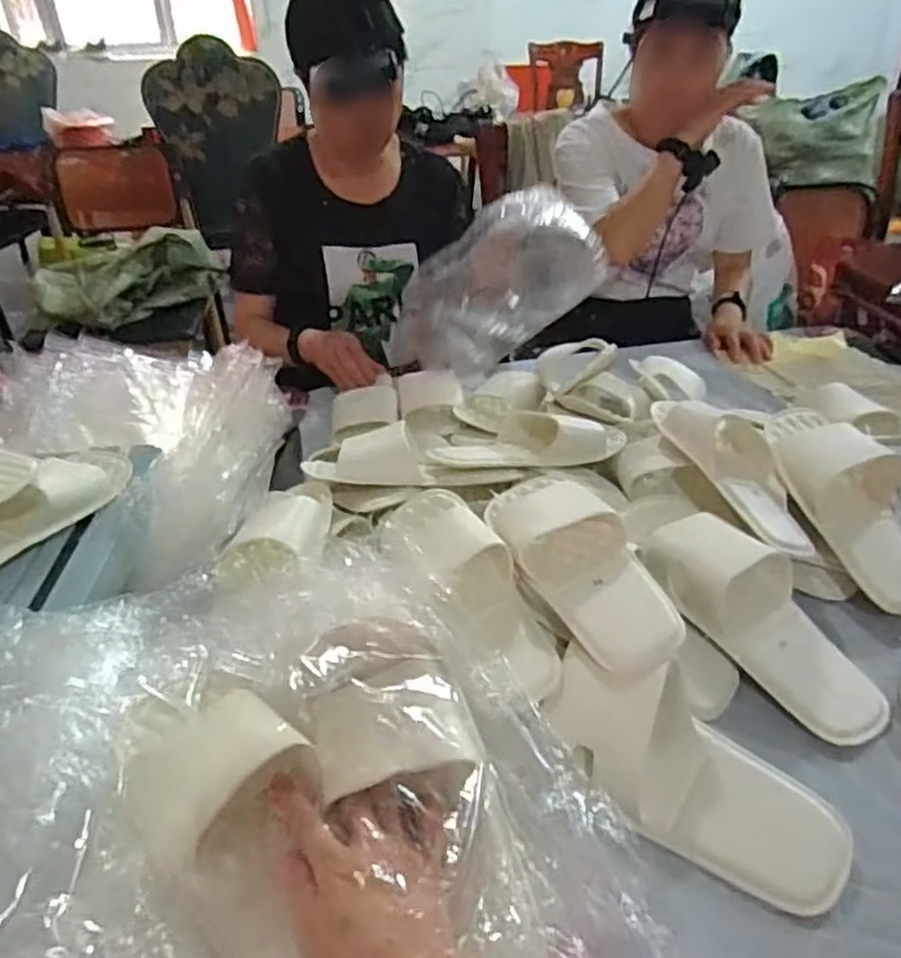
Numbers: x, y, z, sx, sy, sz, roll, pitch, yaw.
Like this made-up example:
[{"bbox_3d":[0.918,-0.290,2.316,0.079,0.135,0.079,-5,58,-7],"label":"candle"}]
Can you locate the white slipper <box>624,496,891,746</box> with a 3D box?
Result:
[{"bbox_3d":[0.269,0.104,0.649,0.104,0.065,0.275,-29,57,-28],"label":"white slipper"}]

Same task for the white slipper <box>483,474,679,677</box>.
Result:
[{"bbox_3d":[0.113,0.074,0.647,0.095,0.043,0.228,-24,47,-6],"label":"white slipper"}]

